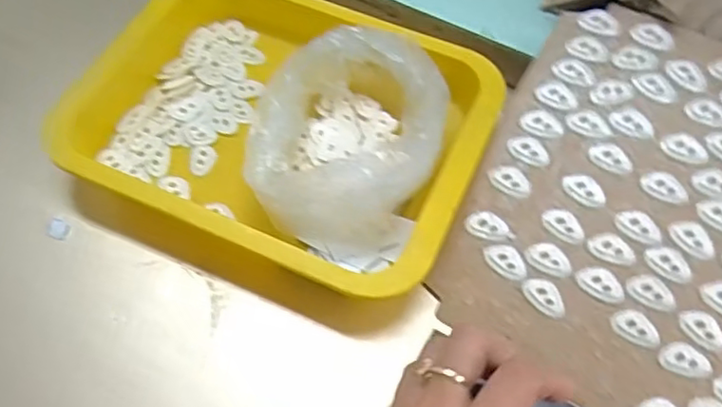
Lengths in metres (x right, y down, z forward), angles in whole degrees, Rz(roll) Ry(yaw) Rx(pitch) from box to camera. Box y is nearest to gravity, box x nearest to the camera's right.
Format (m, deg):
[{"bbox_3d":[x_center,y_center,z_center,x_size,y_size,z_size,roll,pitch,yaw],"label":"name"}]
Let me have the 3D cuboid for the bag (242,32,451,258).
[{"bbox_3d":[-0.007,-0.046,0.405,0.109,0.057,0.138,13,60,6],"label":"bag"}]

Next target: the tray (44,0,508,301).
[{"bbox_3d":[-0.047,-0.061,0.418,0.251,0.055,0.203,22,61,11],"label":"tray"}]

